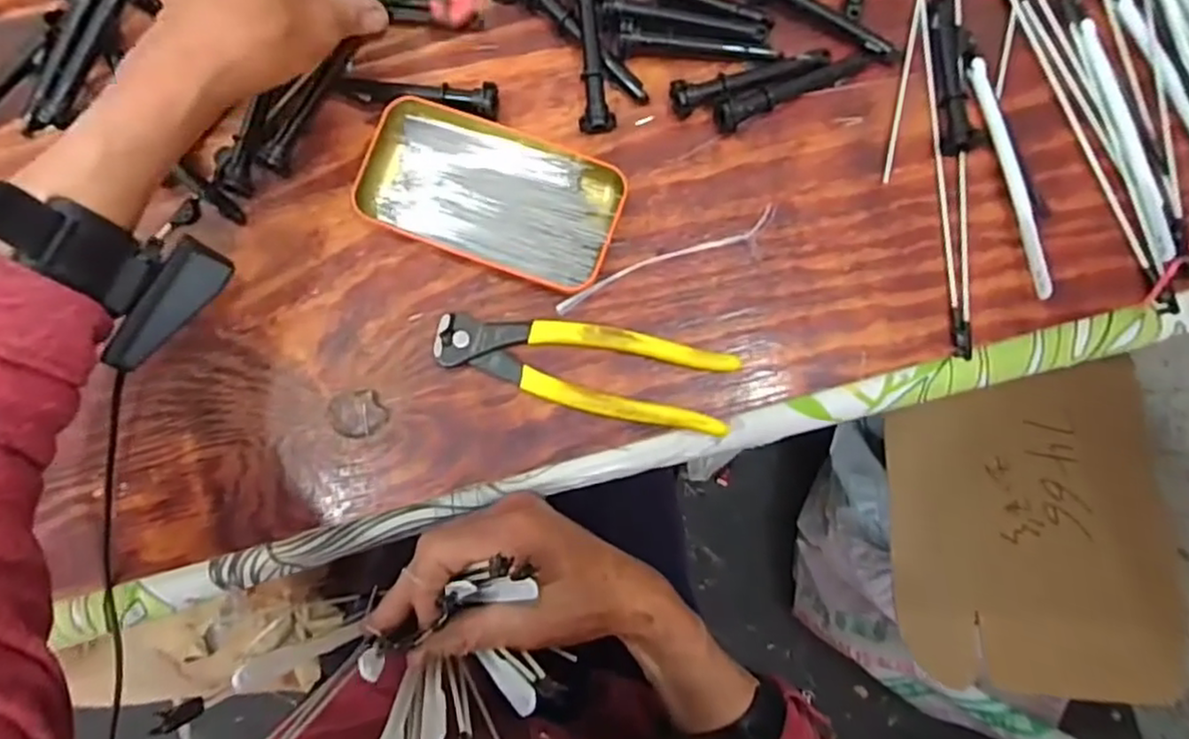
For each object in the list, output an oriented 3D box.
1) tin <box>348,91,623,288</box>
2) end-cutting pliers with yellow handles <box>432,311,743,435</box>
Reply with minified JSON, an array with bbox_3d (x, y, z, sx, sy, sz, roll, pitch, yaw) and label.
[{"bbox_3d":[-0.057,-0.098,0.394,0.142,0.018,0.076,21,87,3],"label":"tin"},{"bbox_3d":[-0.006,-0.001,0.393,0.164,0.015,0.048,12,86,2],"label":"end-cutting pliers with yellow handles"}]

